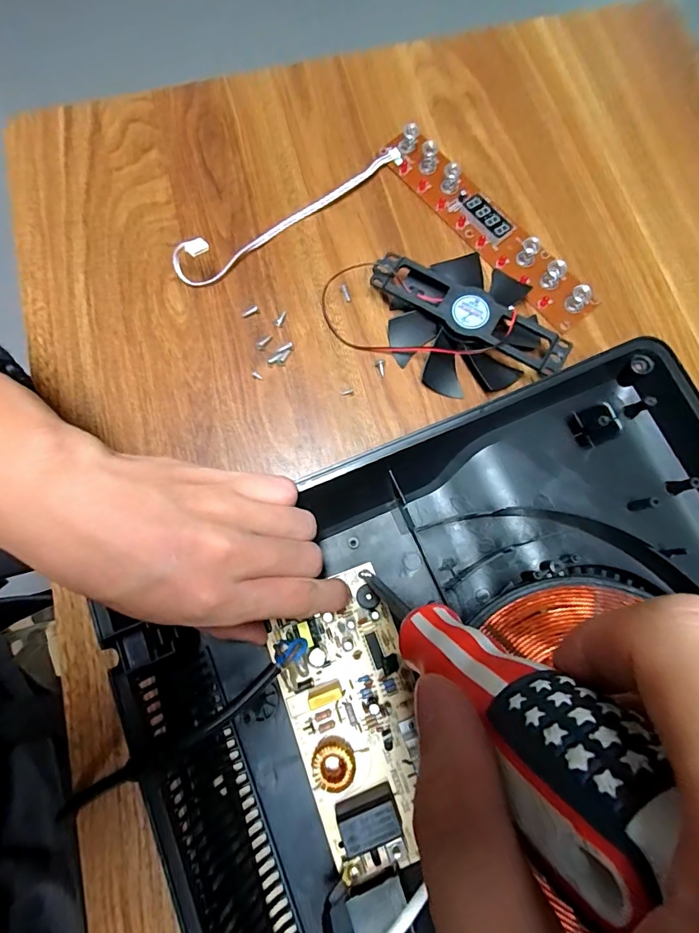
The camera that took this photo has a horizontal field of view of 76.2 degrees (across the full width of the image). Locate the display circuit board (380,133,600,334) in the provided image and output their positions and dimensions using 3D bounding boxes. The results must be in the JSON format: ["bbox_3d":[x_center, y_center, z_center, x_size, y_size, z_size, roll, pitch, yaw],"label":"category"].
[{"bbox_3d":[0.101,-0.182,0.334,0.036,0.020,0.199,-39,79,-10],"label":"display circuit board"}]

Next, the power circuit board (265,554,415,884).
[{"bbox_3d":[0.005,0.130,0.232,0.067,0.018,0.136,-19,76,-6],"label":"power circuit board"}]

